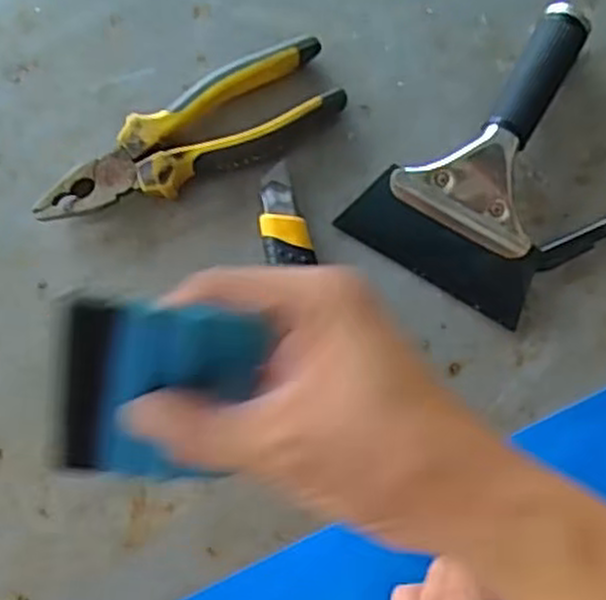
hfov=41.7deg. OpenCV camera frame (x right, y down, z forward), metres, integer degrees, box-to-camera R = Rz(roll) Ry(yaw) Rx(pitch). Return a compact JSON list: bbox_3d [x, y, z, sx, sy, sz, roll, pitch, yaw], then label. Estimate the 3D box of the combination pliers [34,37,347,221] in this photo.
[{"bbox_3d":[-0.069,-0.096,0.475,0.186,0.026,0.050,-28,85,-1],"label":"combination pliers"}]

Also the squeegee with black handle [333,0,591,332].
[{"bbox_3d":[0.118,-0.088,0.469,0.112,0.032,0.174,32,87,3],"label":"squeegee with black handle"}]

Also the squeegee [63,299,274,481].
[{"bbox_3d":[-0.052,0.037,0.291,0.065,0.007,0.090,7,129,-13],"label":"squeegee"}]

